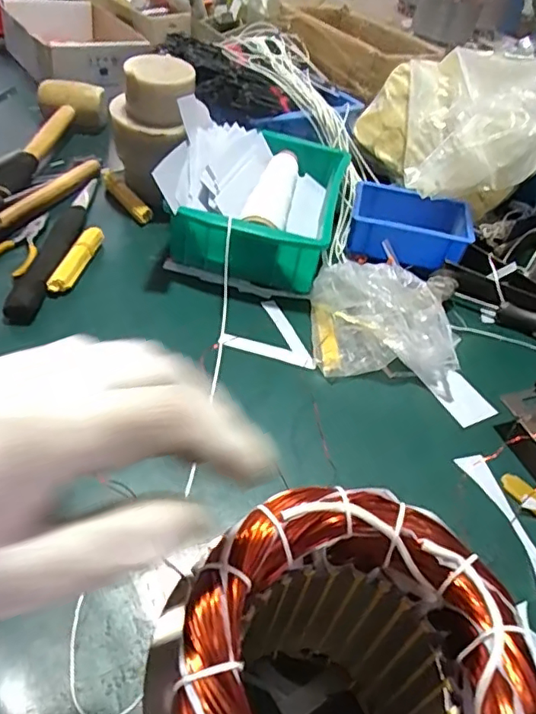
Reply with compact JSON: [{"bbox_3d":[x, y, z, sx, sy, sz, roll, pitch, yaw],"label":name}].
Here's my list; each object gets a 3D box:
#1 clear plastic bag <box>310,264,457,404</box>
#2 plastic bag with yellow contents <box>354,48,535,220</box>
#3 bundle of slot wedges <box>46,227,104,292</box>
[{"bbox_3d":[0.119,-0.042,0.555,0.136,0.072,0.122,7,43,-5],"label":"clear plastic bag"},{"bbox_3d":[0.227,-0.291,0.718,0.226,0.177,0.174,18,45,7],"label":"plastic bag with yellow contents"},{"bbox_3d":[-0.199,-0.103,0.582,0.017,0.019,0.092,18,45,7],"label":"bundle of slot wedges"}]

